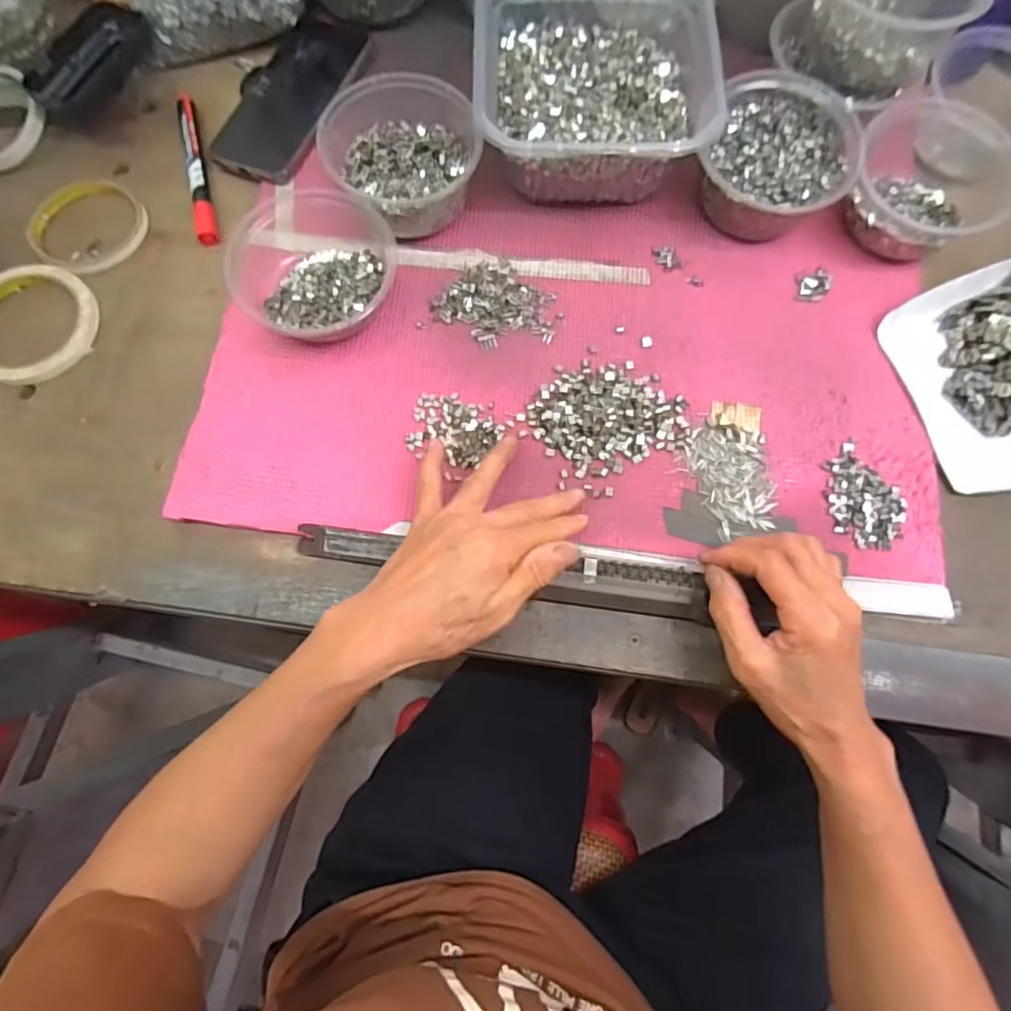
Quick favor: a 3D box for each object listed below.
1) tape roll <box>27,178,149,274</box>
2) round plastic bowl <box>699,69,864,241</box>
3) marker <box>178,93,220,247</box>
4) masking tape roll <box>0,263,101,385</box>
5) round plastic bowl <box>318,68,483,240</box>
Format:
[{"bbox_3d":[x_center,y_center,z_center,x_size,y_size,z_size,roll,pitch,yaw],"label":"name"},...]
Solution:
[{"bbox_3d":[-0.336,-0.225,0.470,0.091,0.009,0.084,0,76,1],"label":"tape roll"},{"bbox_3d":[0.204,-0.261,0.446,0.101,0.054,0.115,21,77,6],"label":"round plastic bowl"},{"bbox_3d":[-0.255,-0.279,0.481,0.015,0.011,0.153,-15,76,-3],"label":"marker"},{"bbox_3d":[-0.363,-0.140,0.444,0.105,0.009,0.096,0,76,1],"label":"masking tape roll"},{"bbox_3d":[-0.076,-0.259,0.443,0.107,0.059,0.108,0,76,1],"label":"round plastic bowl"}]

